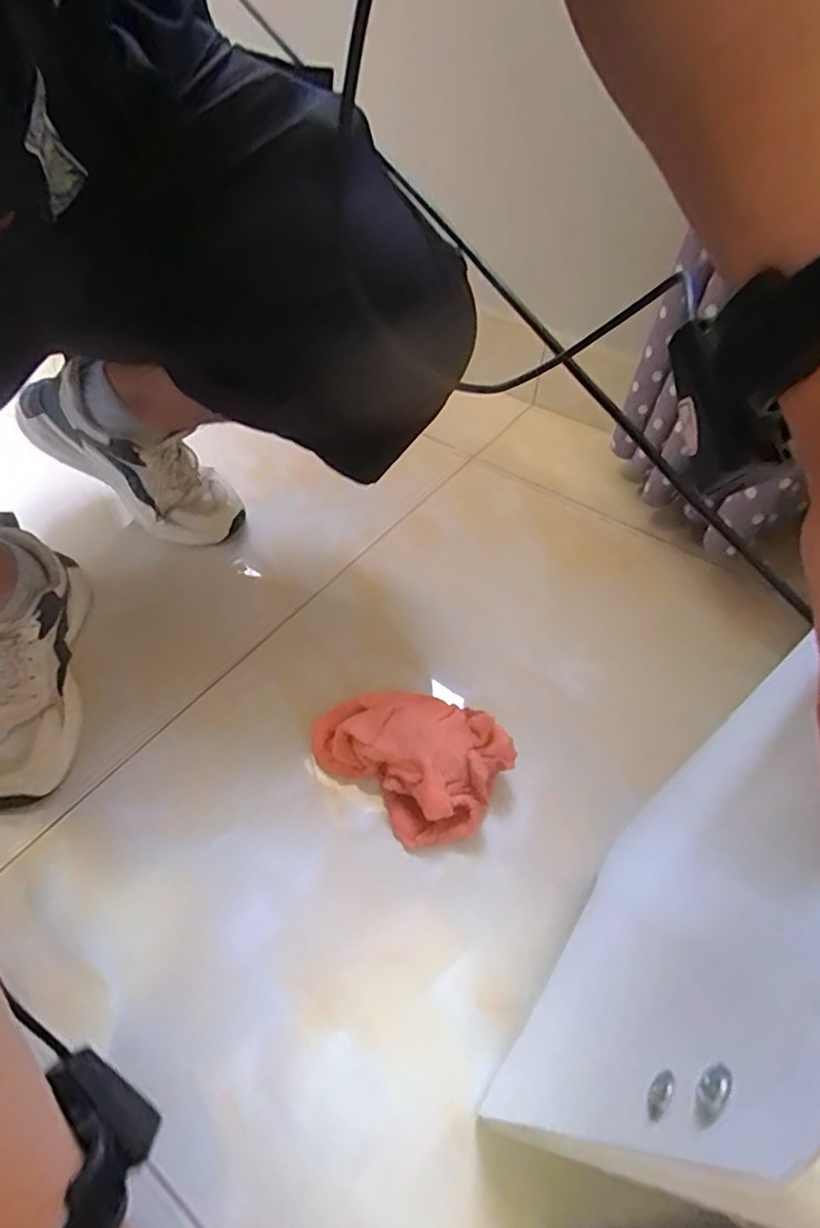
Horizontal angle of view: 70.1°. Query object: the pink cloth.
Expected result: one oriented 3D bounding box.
[{"bbox_3d":[-0.004,0.129,0.544,0.176,0.070,0.121,30,55,20],"label":"pink cloth"}]

